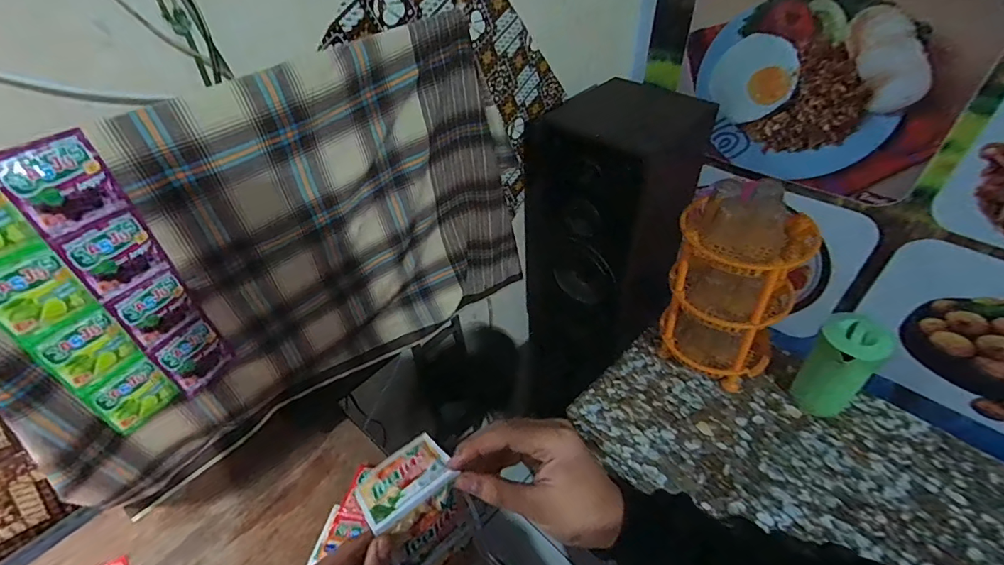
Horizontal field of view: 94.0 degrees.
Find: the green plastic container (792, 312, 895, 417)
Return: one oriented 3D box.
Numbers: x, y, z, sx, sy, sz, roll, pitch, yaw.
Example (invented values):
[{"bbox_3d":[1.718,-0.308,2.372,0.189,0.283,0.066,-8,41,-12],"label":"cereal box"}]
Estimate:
[{"bbox_3d":[0.631,0.163,0.883,0.102,0.221,0.111,33,55,32],"label":"green plastic container"}]

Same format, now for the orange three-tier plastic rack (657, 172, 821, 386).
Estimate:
[{"bbox_3d":[0.449,0.014,0.932,0.231,0.380,0.191,22,49,24],"label":"orange three-tier plastic rack"}]

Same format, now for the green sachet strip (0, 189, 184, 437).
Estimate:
[{"bbox_3d":[-0.429,0.037,0.456,0.033,0.298,0.069,28,52,28],"label":"green sachet strip"}]

